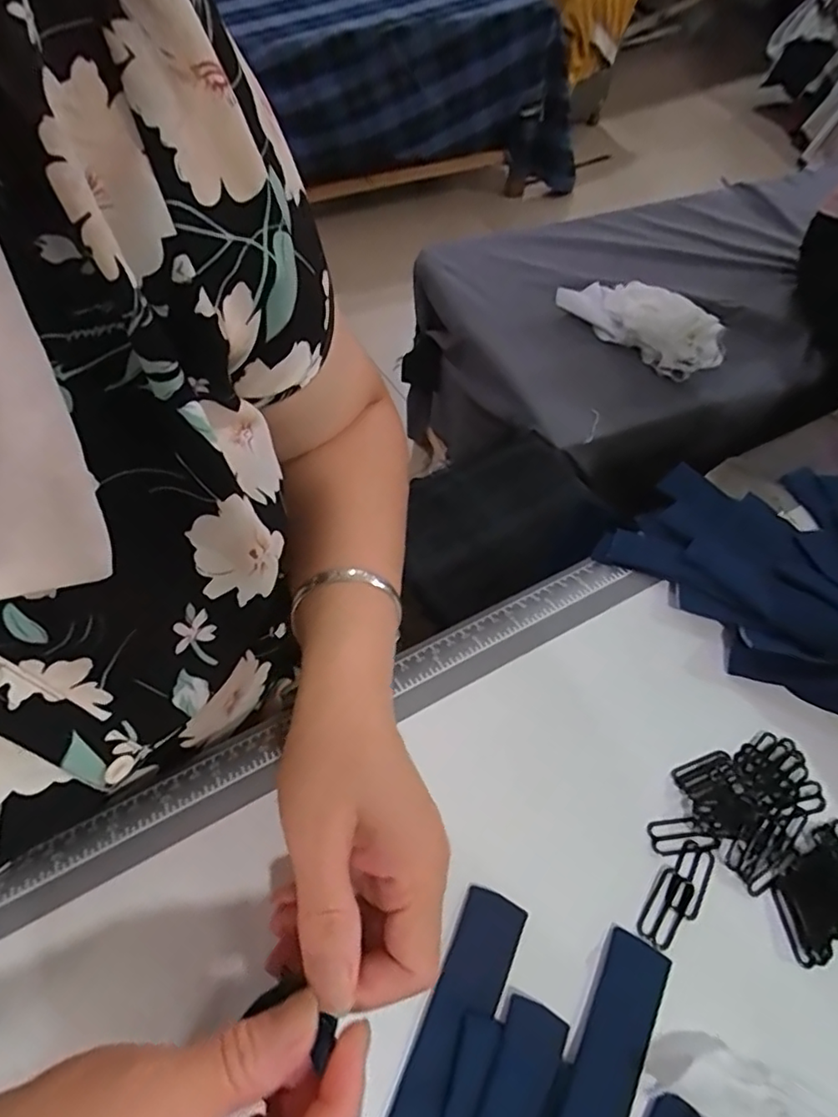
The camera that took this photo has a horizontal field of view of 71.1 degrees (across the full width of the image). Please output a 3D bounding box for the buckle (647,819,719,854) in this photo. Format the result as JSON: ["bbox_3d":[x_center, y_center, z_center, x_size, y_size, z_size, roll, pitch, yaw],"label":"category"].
[{"bbox_3d":[0.127,0.133,0.281,0.032,0.004,0.014,-3,59,-3],"label":"buckle"}]

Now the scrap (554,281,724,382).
[{"bbox_3d":[0.346,-0.373,0.908,0.253,0.065,0.105,38,65,17],"label":"scrap"}]

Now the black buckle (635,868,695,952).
[{"bbox_3d":[0.113,0.159,0.267,0.016,0.004,0.033,35,64,18],"label":"black buckle"}]

